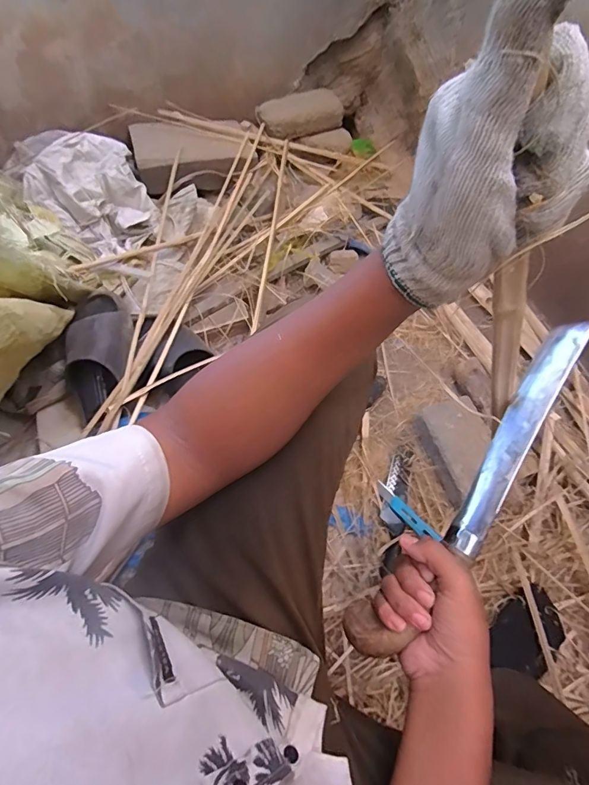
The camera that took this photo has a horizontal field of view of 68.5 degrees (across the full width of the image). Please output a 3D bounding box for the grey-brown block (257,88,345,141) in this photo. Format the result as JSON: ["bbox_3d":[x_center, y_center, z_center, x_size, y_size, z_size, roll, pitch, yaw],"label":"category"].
[{"bbox_3d":[0.016,-0.701,1.089,0.213,0.044,0.105,-23,66,-10],"label":"grey-brown block"}]

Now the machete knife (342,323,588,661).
[{"bbox_3d":[0.181,0.078,0.414,0.051,0.029,0.385,36,78,17],"label":"machete knife"}]

